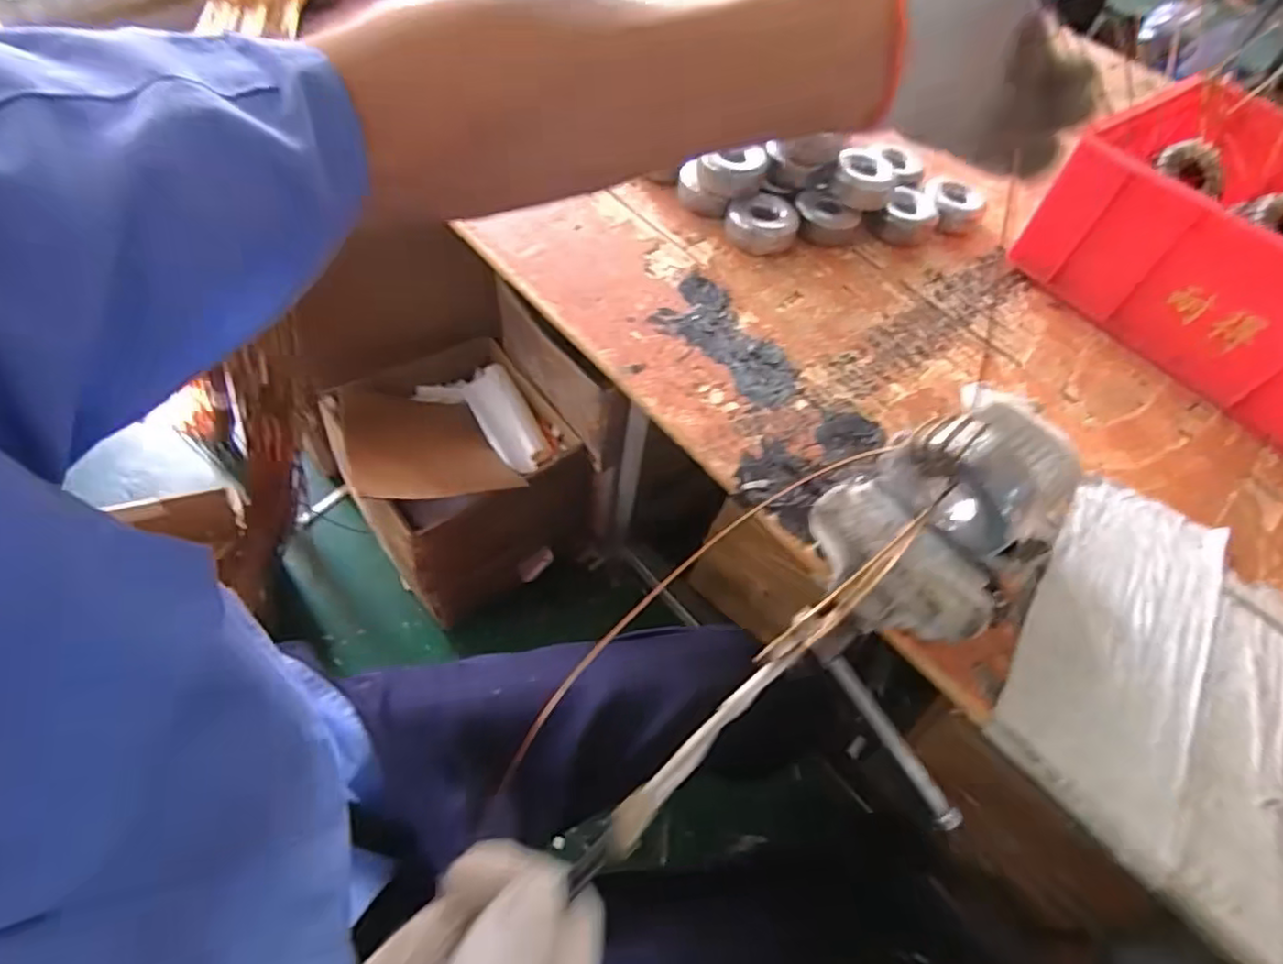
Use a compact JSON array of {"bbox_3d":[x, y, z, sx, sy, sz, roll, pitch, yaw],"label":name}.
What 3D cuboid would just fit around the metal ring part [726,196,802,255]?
[{"bbox_3d":[0.127,-0.272,0.698,0.076,0.035,0.075,16,56,5],"label":"metal ring part"}]

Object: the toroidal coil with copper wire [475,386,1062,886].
[{"bbox_3d":[0.085,0.069,0.322,0.292,0.096,0.098,-30,64,-28],"label":"toroidal coil with copper wire"}]

